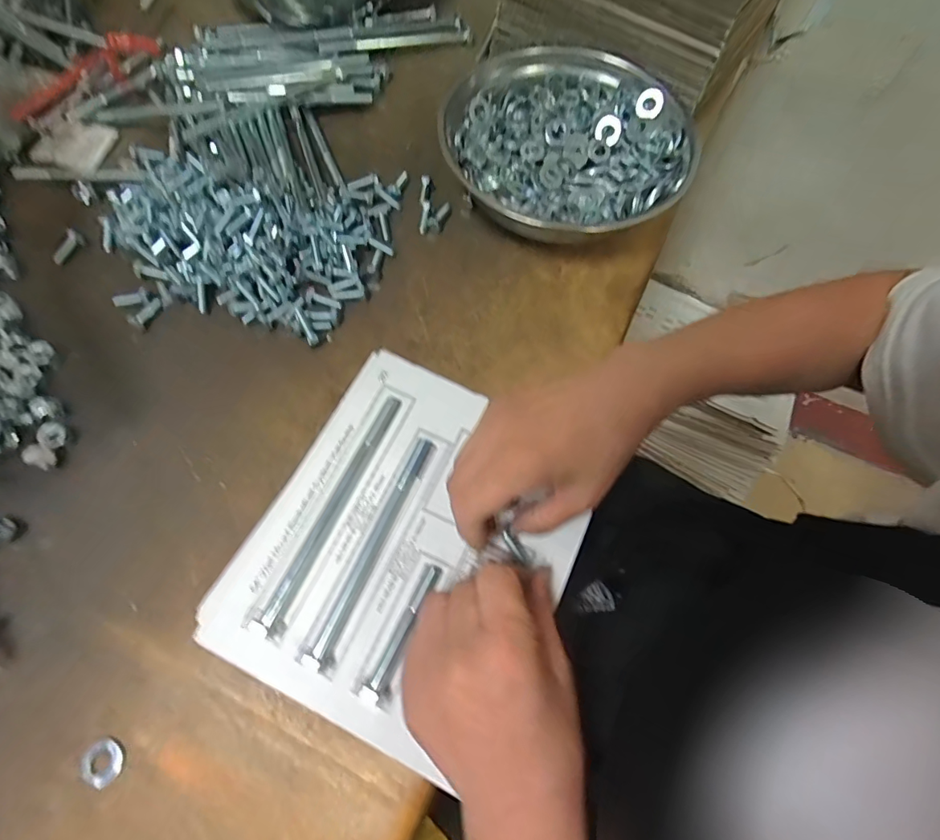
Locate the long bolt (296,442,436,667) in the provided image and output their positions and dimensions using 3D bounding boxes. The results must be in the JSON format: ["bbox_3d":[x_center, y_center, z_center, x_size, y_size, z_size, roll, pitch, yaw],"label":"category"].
[{"bbox_3d":[-0.061,0.082,0.308,0.018,0.010,0.156,25,70,8],"label":"long bolt"}]

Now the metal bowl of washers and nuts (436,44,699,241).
[{"bbox_3d":[0.085,-0.239,0.431,0.213,0.063,0.212,1,69,-1],"label":"metal bowl of washers and nuts"}]

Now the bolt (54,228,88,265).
[{"bbox_3d":[-0.351,-0.151,0.412,0.011,0.012,0.032,35,72,11],"label":"bolt"}]

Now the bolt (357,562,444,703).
[{"bbox_3d":[-0.041,0.129,0.290,0.011,0.008,0.083,25,70,8],"label":"bolt"}]

